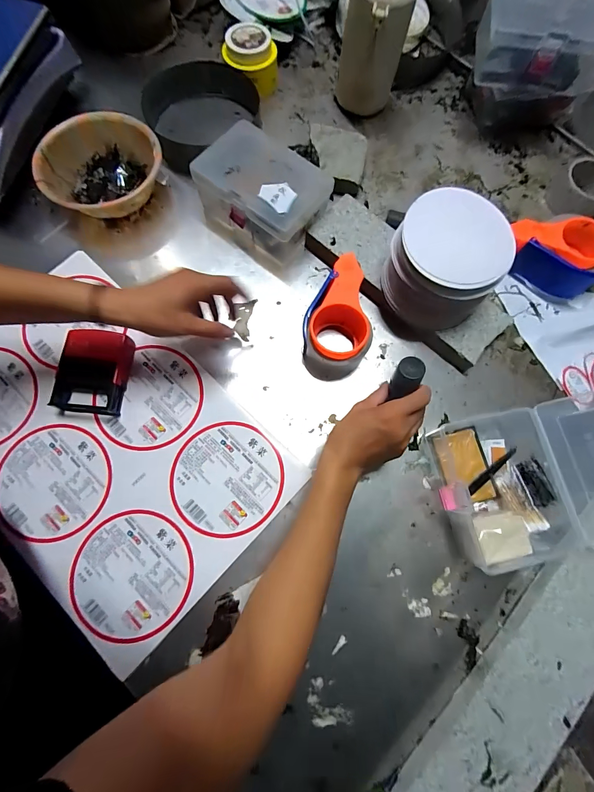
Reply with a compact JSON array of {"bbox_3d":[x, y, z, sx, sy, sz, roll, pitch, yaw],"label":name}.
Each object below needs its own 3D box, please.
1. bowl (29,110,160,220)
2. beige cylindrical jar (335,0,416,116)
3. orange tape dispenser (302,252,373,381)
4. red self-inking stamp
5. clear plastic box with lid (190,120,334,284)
[{"bbox_3d":[-0.300,-0.349,0.536,0.171,0.077,0.171,0,75,-1],"label":"bowl"},{"bbox_3d":[0.120,-0.561,0.529,0.095,0.204,0.097,0,75,-1],"label":"beige cylindrical jar"},{"bbox_3d":[0.057,-0.114,0.484,0.092,0.067,0.166,9,75,1],"label":"orange tape dispenser"},{"bbox_3d":[-0.276,-0.033,0.459,0.083,0.031,0.111,7,75,1],"label":"red self-inking stamp"},{"bbox_3d":[-0.052,-0.308,0.522,0.181,0.085,0.142,33,77,7],"label":"clear plastic box with lid"}]

